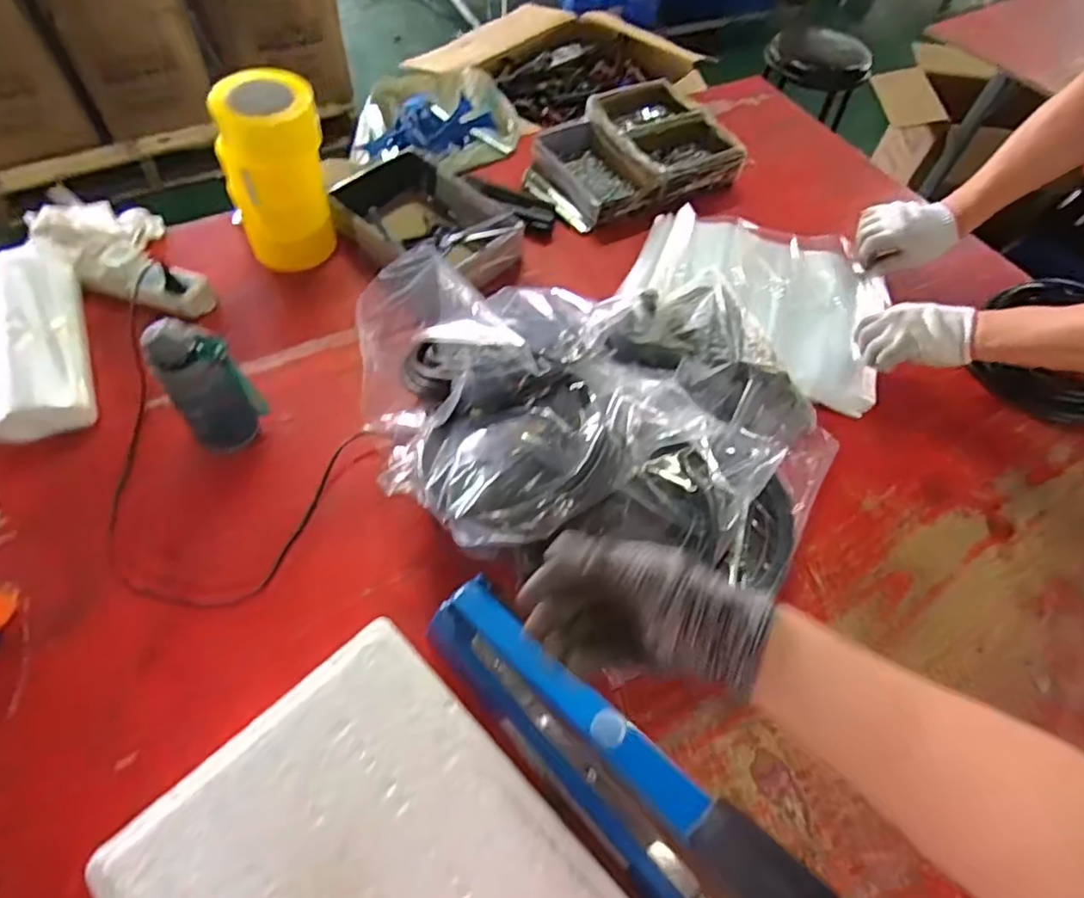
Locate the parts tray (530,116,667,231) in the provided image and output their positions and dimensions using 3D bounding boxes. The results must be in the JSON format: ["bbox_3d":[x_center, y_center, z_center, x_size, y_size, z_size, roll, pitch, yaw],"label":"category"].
[{"bbox_3d":[0.077,-0.469,1.062,0.138,0.049,0.222,-28,64,-20],"label":"parts tray"}]

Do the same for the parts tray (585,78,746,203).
[{"bbox_3d":[0.204,-0.546,1.107,0.205,0.060,0.273,-23,62,-17],"label":"parts tray"}]

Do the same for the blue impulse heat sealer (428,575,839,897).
[{"bbox_3d":[0.046,0.244,0.496,0.063,0.229,0.370,-37,67,-24],"label":"blue impulse heat sealer"}]

